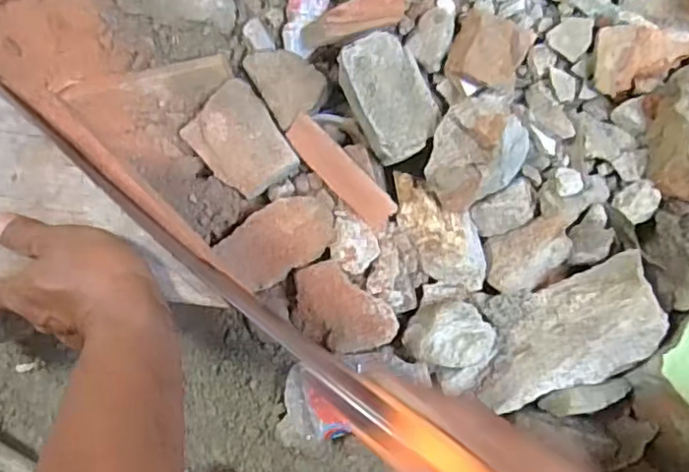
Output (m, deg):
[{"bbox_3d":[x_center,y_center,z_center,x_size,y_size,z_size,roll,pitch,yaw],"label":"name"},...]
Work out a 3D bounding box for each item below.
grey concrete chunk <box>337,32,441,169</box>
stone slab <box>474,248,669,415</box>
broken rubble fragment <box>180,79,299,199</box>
[{"bbox_3d":[0.044,-0.131,0.597,0.074,0.046,0.116,-28,90,3],"label":"grey concrete chunk"},{"bbox_3d":[0.211,0.092,0.600,0.170,0.053,0.099,-16,89,5],"label":"stone slab"},{"bbox_3d":[-0.103,-0.091,0.621,0.078,0.018,0.104,-35,88,5],"label":"broken rubble fragment"}]

